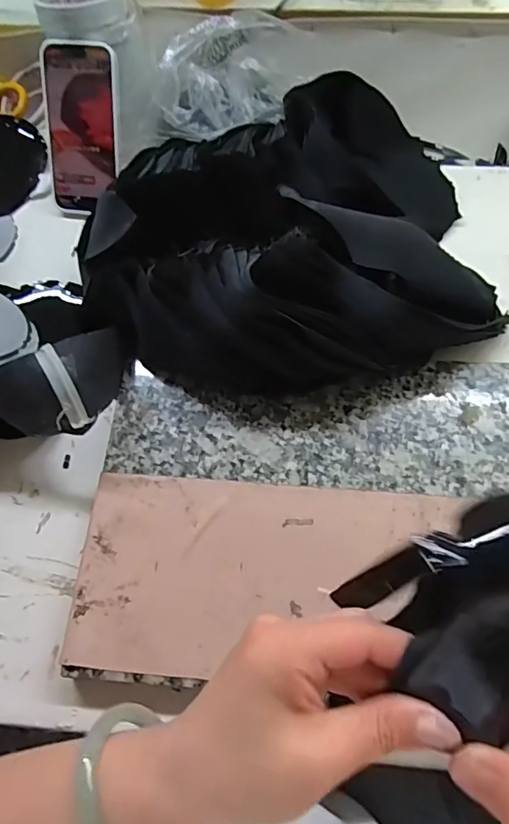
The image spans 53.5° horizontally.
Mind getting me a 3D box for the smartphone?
[{"bbox_3d":[-0.191,-0.310,0.559,0.082,0.165,0.013,8,26,10],"label":"smartphone"}]

